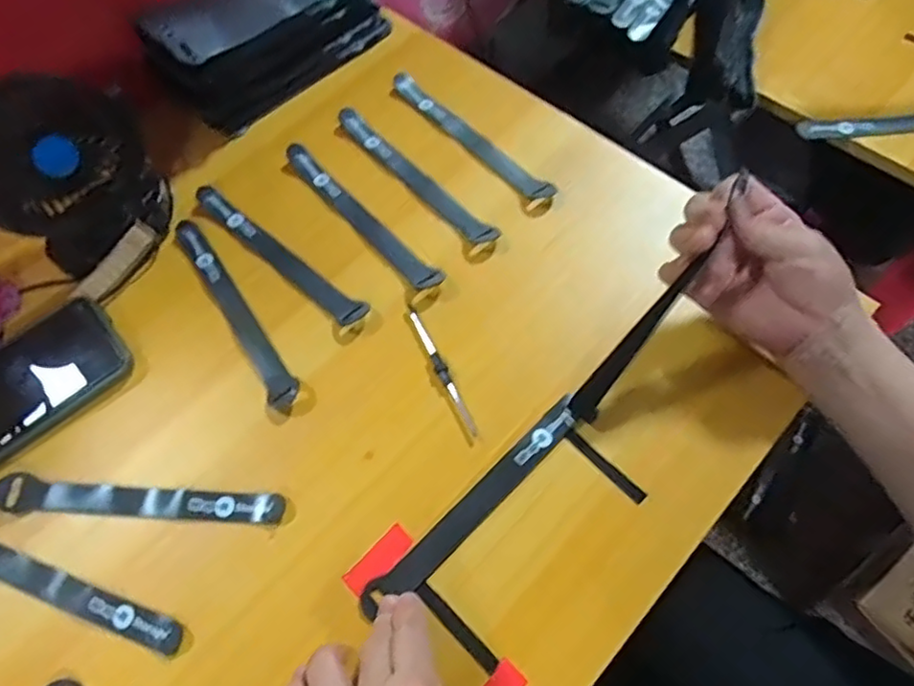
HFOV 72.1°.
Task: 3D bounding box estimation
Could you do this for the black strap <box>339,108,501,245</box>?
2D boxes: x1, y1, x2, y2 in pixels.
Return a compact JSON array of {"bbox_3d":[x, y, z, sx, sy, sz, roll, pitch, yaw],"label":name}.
[{"bbox_3d":[-0.037,-0.143,0.532,0.021,0.006,0.190,-40,68,-15],"label":"black strap"}]

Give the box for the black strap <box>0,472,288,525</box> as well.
[{"bbox_3d":[-0.212,0.104,0.420,0.196,0.009,0.023,2,64,5],"label":"black strap"}]

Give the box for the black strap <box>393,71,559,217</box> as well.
[{"bbox_3d":[0.012,-0.179,0.549,0.029,0.009,0.202,-36,67,-13],"label":"black strap"}]

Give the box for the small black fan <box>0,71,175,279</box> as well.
[{"bbox_3d":[-0.291,-0.125,0.471,0.118,0.127,0.067,-31,66,-11],"label":"small black fan"}]

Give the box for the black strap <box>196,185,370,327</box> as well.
[{"bbox_3d":[-0.145,-0.074,0.505,0.190,0.006,0.022,38,72,20],"label":"black strap"}]

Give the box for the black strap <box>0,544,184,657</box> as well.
[{"bbox_3d":[-0.263,0.154,0.404,0.200,0.007,0.023,16,66,11],"label":"black strap"}]

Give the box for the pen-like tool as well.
[{"bbox_3d":[-0.013,0.016,0.450,0.009,0.007,0.113,-26,65,-9],"label":"pen-like tool"}]

